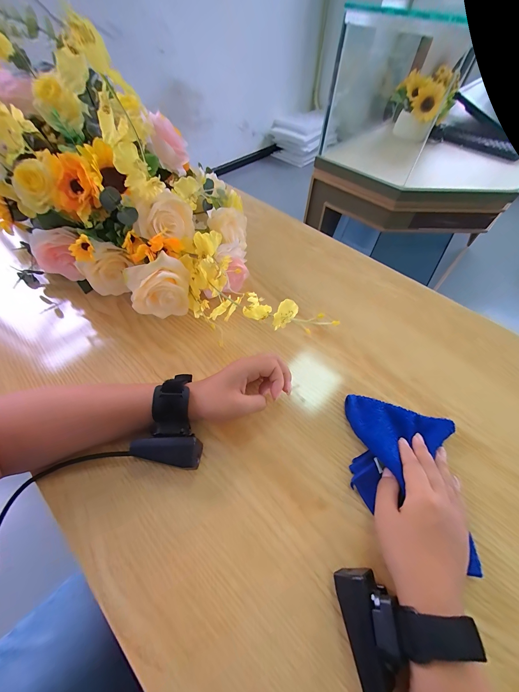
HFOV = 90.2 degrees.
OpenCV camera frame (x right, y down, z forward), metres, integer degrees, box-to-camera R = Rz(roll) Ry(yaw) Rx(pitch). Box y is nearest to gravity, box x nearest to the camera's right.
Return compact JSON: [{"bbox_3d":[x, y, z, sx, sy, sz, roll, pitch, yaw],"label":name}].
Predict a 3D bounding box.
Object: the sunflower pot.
[{"bbox_3d":[0.535,-0.798,0.862,0.182,0.176,0.134,20,58,11],"label":"sunflower pot"}]

